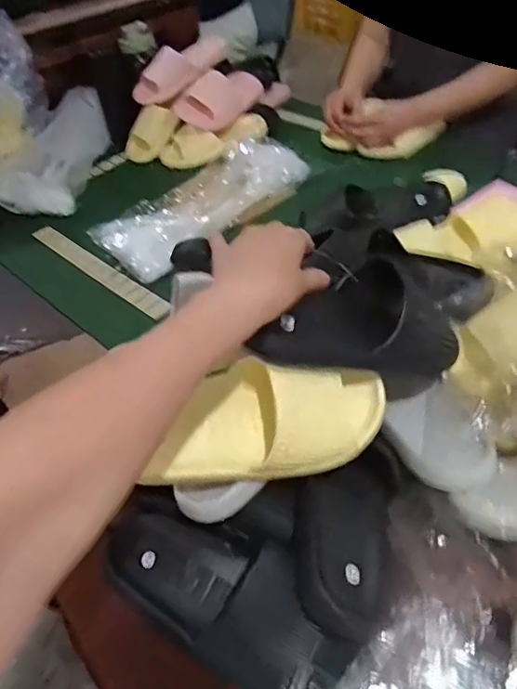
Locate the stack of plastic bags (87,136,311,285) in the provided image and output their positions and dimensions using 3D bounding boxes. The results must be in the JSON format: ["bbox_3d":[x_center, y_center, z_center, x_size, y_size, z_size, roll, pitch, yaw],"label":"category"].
[{"bbox_3d":[-0.100,-0.283,1.029,0.452,0.031,0.231,-37,53,-27],"label":"stack of plastic bags"}]

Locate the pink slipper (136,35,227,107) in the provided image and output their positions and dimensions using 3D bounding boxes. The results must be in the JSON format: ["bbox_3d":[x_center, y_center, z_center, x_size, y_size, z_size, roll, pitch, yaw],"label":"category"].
[{"bbox_3d":[-0.170,-0.654,1.230,0.273,0.074,0.115,-42,54,-14],"label":"pink slipper"}]

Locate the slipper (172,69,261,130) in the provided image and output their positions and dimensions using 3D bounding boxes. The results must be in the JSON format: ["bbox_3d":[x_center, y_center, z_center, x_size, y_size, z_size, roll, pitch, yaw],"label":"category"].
[{"bbox_3d":[-0.090,-0.564,1.235,0.121,0.053,0.196,39,74,-5],"label":"slipper"}]

